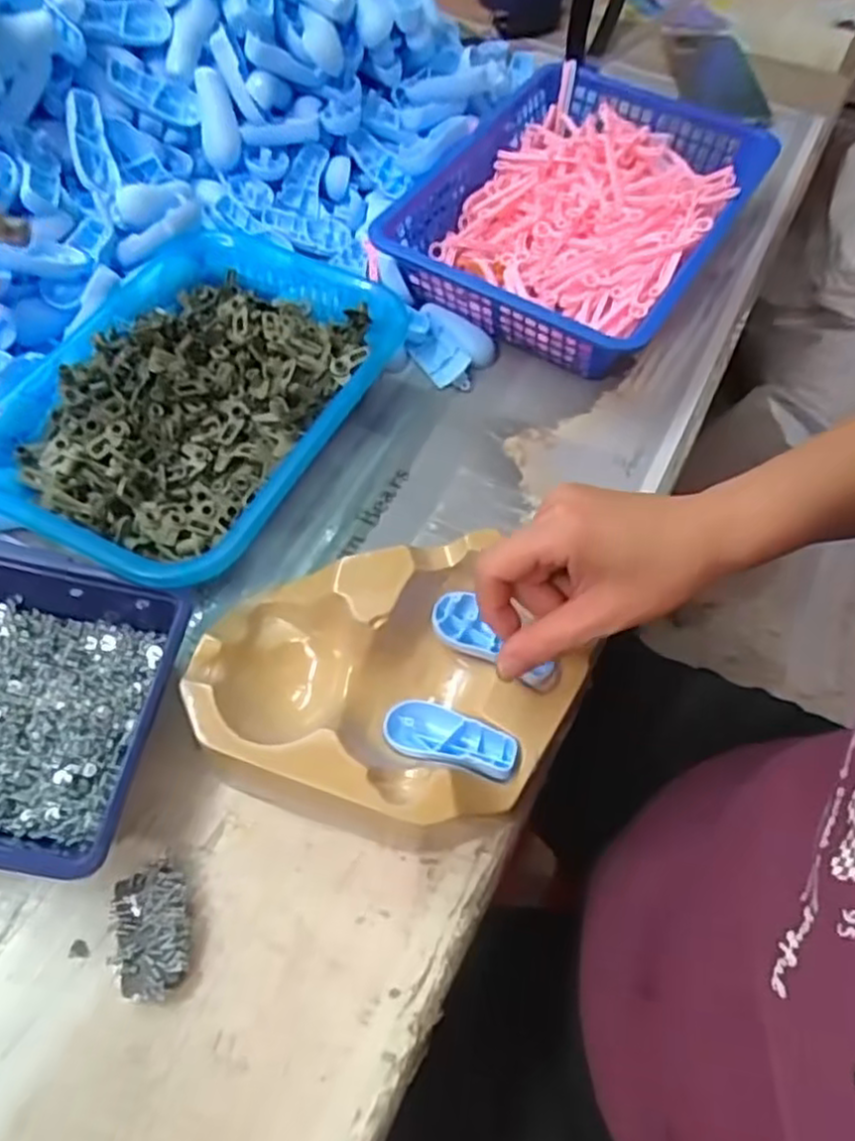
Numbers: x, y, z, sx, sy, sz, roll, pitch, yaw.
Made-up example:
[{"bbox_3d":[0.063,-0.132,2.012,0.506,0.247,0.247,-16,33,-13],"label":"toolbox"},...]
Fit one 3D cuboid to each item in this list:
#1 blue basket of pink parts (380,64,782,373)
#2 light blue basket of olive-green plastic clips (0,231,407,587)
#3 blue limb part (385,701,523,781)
[{"bbox_3d":[0.115,-0.278,0.560,0.212,0.060,0.286,29,64,14],"label":"blue basket of pink parts"},{"bbox_3d":[-0.146,-0.112,0.464,0.189,0.054,0.266,25,63,12],"label":"light blue basket of olive-green plastic clips"},{"bbox_3d":[0.011,0.085,0.367,0.066,0.015,0.029,17,61,7],"label":"blue limb part"}]

